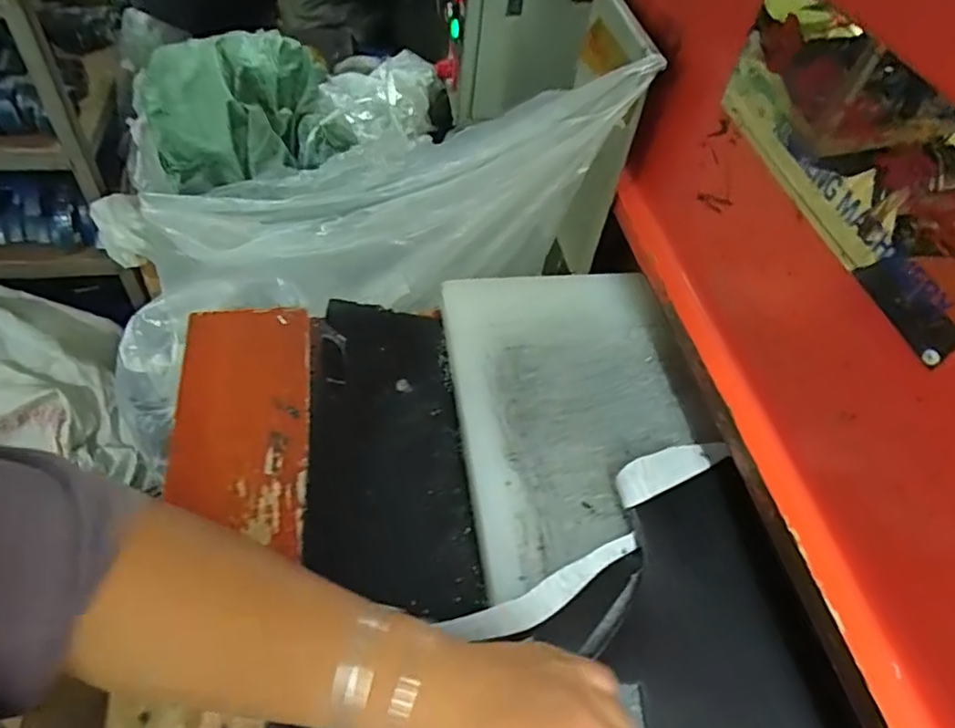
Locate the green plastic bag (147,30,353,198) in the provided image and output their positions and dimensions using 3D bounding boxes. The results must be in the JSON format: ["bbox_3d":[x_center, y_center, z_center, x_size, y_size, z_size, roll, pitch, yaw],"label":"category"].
[{"bbox_3d":[-0.428,-0.469,1.151,0.336,0.221,0.194,-20,56,-20],"label":"green plastic bag"}]

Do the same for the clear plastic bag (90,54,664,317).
[{"bbox_3d":[-0.117,-0.154,0.719,0.628,0.171,0.183,-6,47,24],"label":"clear plastic bag"}]

